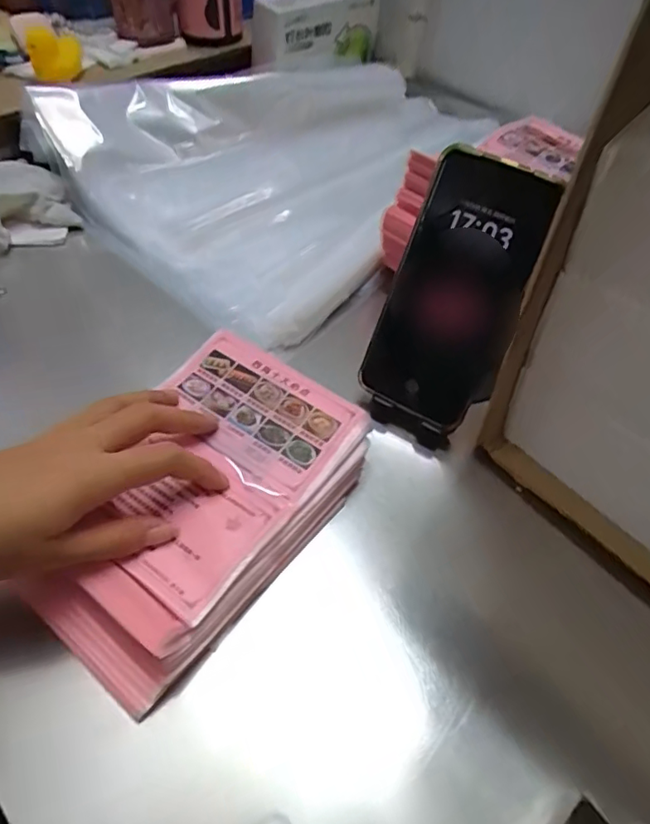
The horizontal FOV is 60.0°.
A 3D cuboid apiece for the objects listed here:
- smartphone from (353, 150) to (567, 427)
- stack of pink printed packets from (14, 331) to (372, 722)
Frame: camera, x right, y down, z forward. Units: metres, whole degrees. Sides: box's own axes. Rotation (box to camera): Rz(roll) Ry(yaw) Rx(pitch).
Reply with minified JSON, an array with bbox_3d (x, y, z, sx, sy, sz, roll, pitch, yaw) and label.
[{"bbox_3d":[0.079,-0.069,0.351,0.079,0.163,0.016,24,29,14],"label":"smartphone"},{"bbox_3d":[-0.077,0.046,0.329,0.137,0.036,0.197,31,55,19],"label":"stack of pink printed packets"}]

